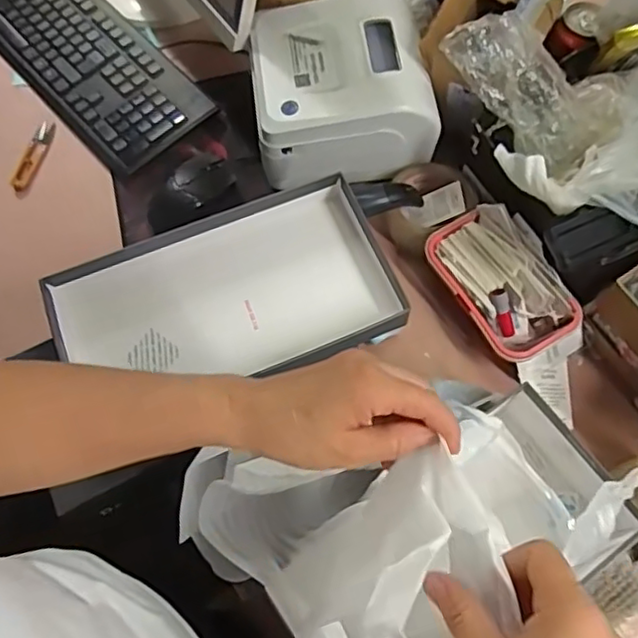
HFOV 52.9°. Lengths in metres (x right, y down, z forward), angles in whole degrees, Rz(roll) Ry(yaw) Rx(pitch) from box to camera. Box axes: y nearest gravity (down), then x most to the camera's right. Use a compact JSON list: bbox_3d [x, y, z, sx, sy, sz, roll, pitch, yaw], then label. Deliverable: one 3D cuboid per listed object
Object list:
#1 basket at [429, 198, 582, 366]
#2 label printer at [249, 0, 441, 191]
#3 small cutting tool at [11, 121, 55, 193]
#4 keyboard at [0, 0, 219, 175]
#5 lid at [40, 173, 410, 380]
[{"bbox_3d":[0.187,-0.038,0.668,0.094,0.051,0.166,-29,69,-9],"label":"basket"},{"bbox_3d":[0.025,-0.259,0.722,0.191,0.099,0.172,-8,68,-1],"label":"label printer"},{"bbox_3d":[-0.355,-0.203,0.796,0.022,0.010,0.096,20,70,10],"label":"small cutting tool"},{"bbox_3d":[-0.323,-0.358,0.837,0.150,0.036,0.411,-41,72,-14],"label":"keyboard"},{"bbox_3d":[-0.087,-0.014,0.613,0.307,0.055,0.161,-22,69,-7],"label":"lid"}]

